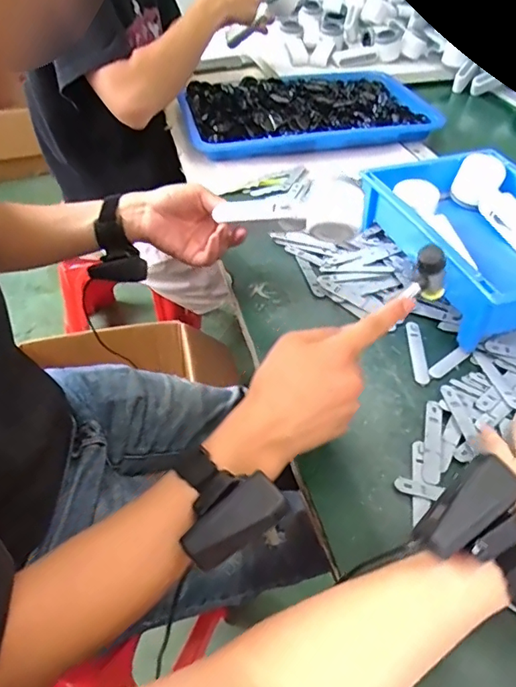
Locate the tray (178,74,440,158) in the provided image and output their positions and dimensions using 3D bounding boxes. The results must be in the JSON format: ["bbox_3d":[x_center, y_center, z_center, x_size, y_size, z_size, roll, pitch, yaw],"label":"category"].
[{"bbox_3d":[0.104,-0.472,1.019,0.509,0.048,0.365,-9,45,-12],"label":"tray"}]

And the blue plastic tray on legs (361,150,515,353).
[{"bbox_3d":[0.289,-0.139,0.640,0.216,0.080,0.304,-9,45,-13],"label":"blue plastic tray on legs"}]

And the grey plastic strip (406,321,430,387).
[{"bbox_3d":[0.176,0.009,0.556,0.015,0.005,0.090,5,44,2],"label":"grey plastic strip"}]

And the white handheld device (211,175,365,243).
[{"bbox_3d":[0.038,-0.141,0.560,0.153,0.063,0.043,-5,0,4],"label":"white handheld device"}]

